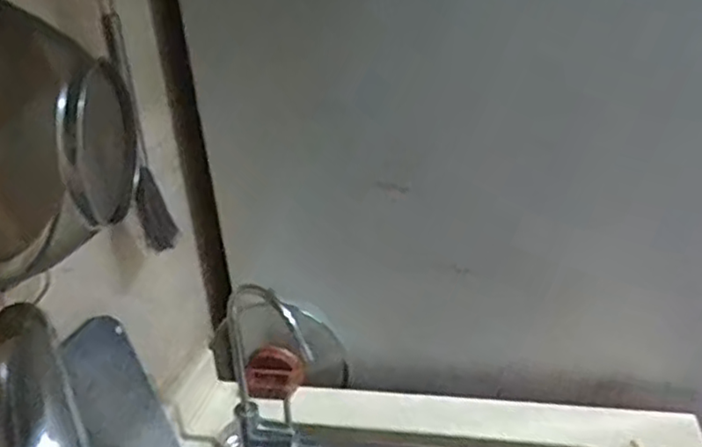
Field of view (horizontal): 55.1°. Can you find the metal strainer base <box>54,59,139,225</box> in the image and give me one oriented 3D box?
[{"bbox_3d":[-0.171,-0.055,0.460,0.026,0.095,0.106,-7,24,-5],"label":"metal strainer base"}]

